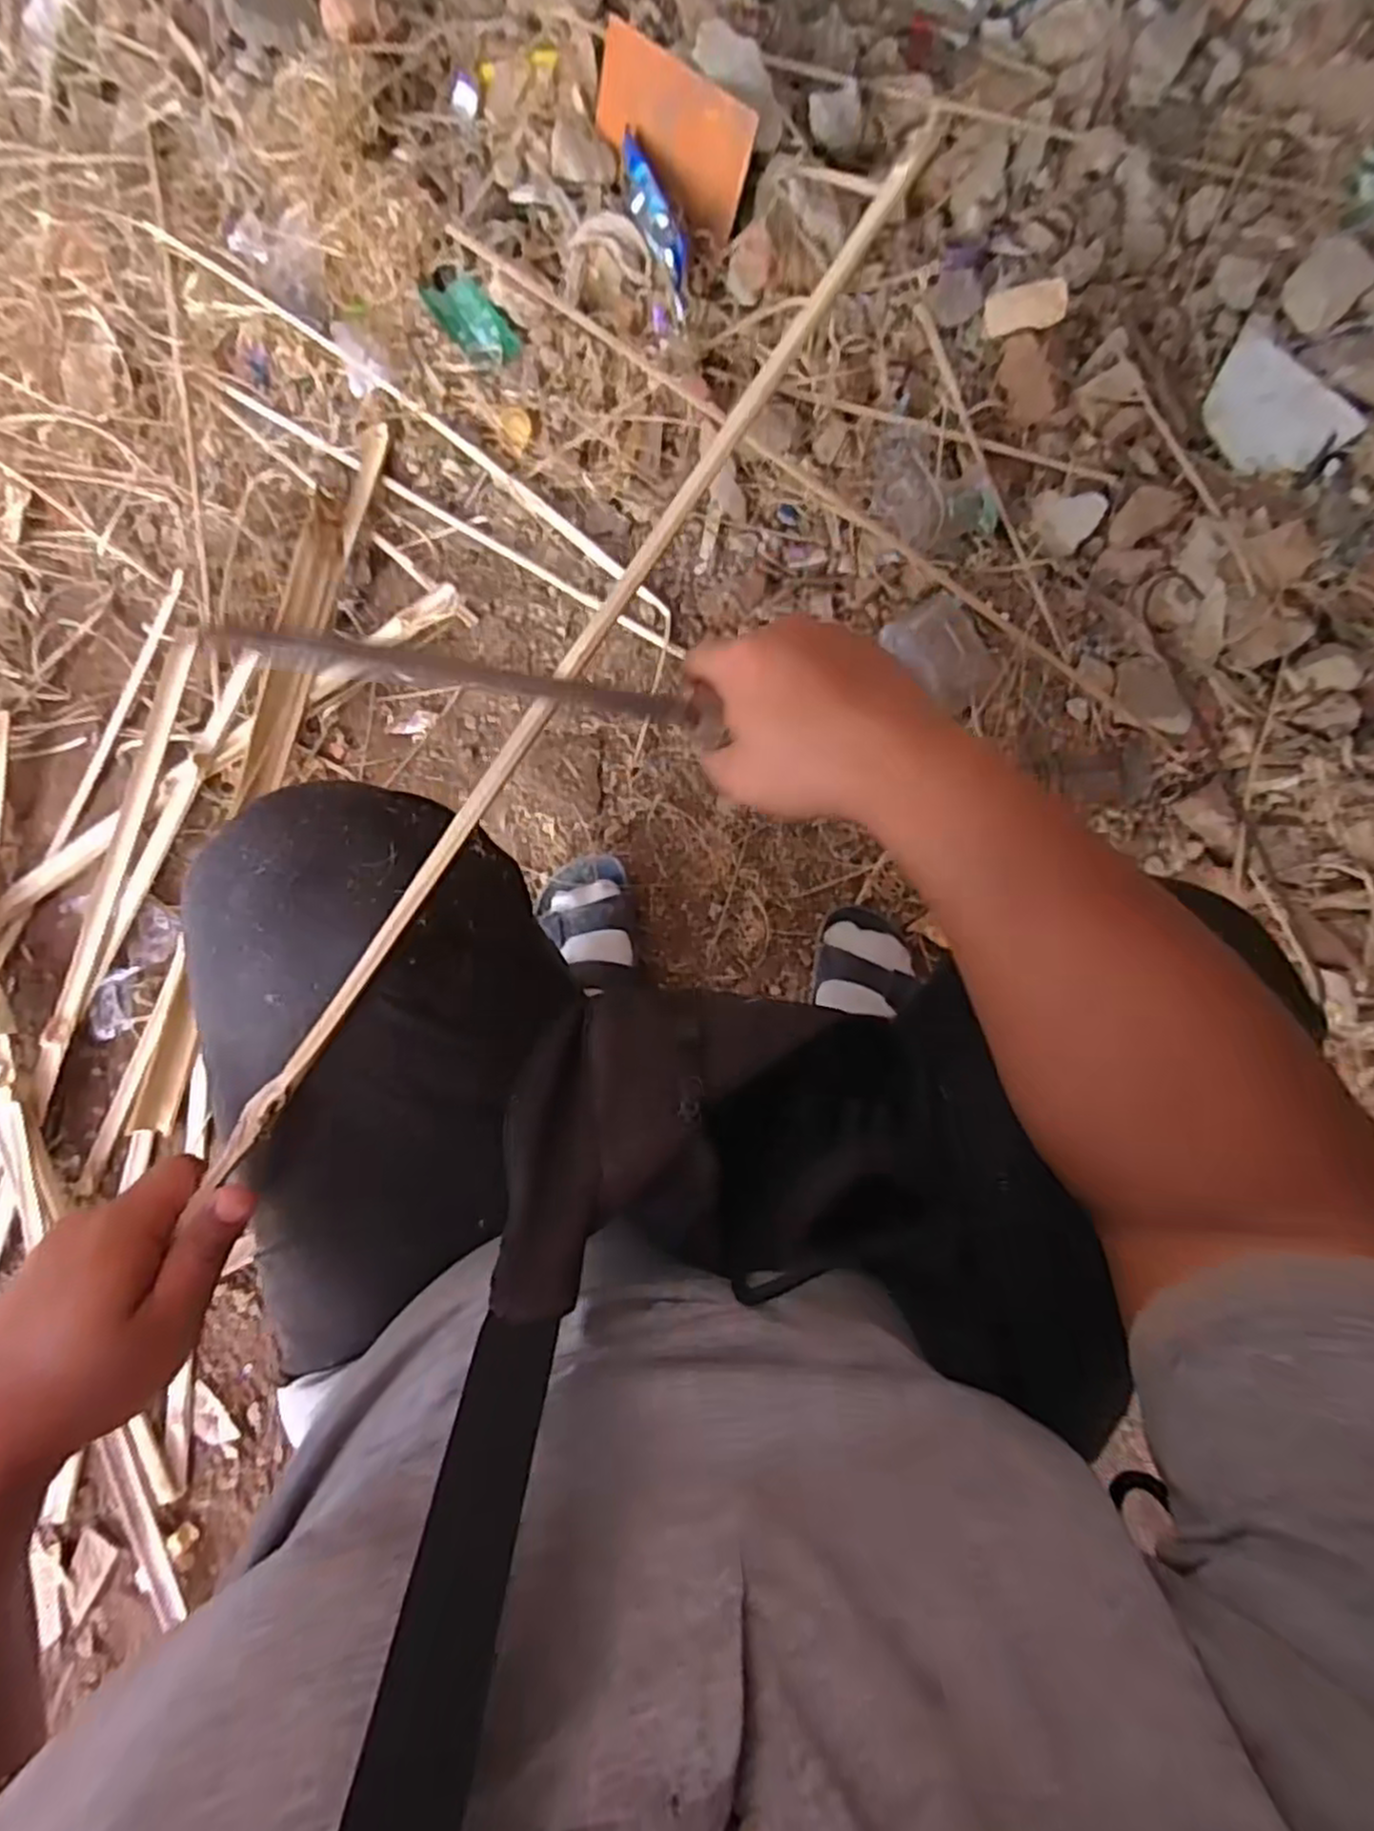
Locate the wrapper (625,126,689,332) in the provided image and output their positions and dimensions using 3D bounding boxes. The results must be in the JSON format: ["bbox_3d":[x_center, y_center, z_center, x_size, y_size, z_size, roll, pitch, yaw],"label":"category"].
[{"bbox_3d":[-0.033,-0.734,0.792,0.045,0.043,0.207,-11,81,1],"label":"wrapper"}]

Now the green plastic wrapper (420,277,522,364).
[{"bbox_3d":[-0.236,-0.656,0.826,0.118,0.014,0.061,45,88,4],"label":"green plastic wrapper"}]

